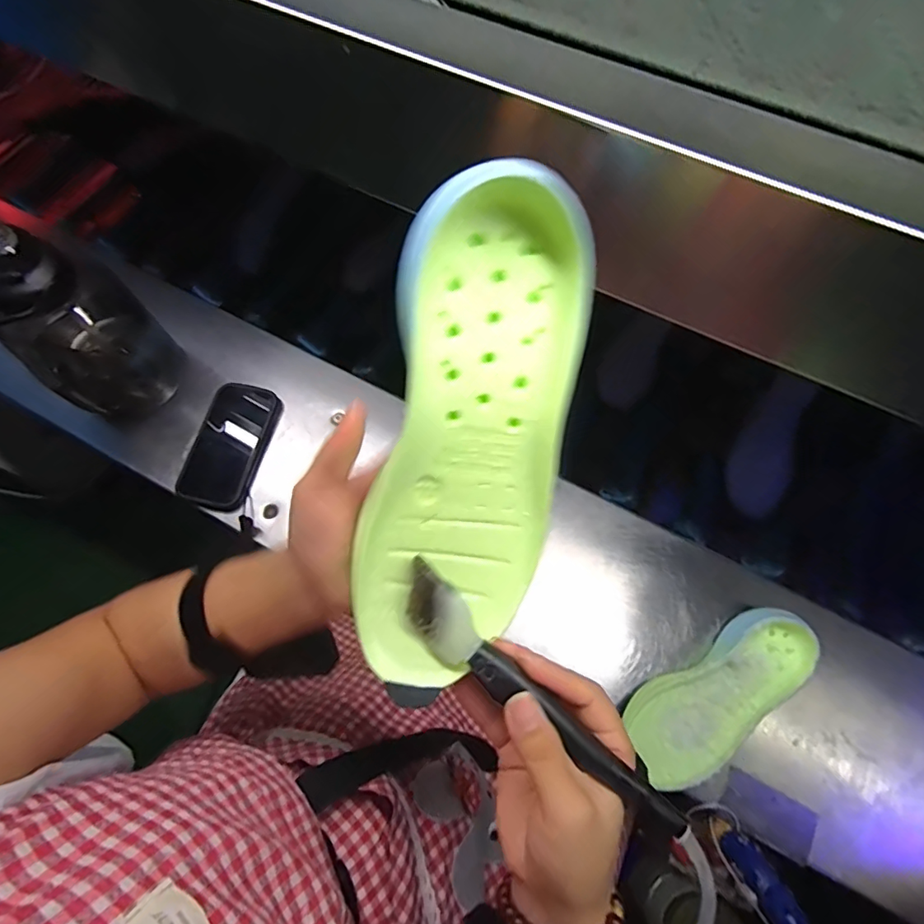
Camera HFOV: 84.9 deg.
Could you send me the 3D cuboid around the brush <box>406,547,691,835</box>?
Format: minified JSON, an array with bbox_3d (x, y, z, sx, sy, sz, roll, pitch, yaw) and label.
[{"bbox_3d":[0.031,0.113,0.240,0.159,0.027,0.027,40,73,15],"label":"brush"}]

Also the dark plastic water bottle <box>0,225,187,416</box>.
[{"bbox_3d":[-0.425,-0.155,0.553,0.127,0.214,0.125,41,76,14],"label":"dark plastic water bottle"}]

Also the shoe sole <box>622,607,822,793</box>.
[{"bbox_3d":[0.254,0.229,0.497,0.205,0.045,0.086,-30,73,-10],"label":"shoe sole"}]

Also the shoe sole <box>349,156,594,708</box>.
[{"bbox_3d":[0.004,-0.001,0.241,0.090,0.036,0.243,14,106,6],"label":"shoe sole"}]

